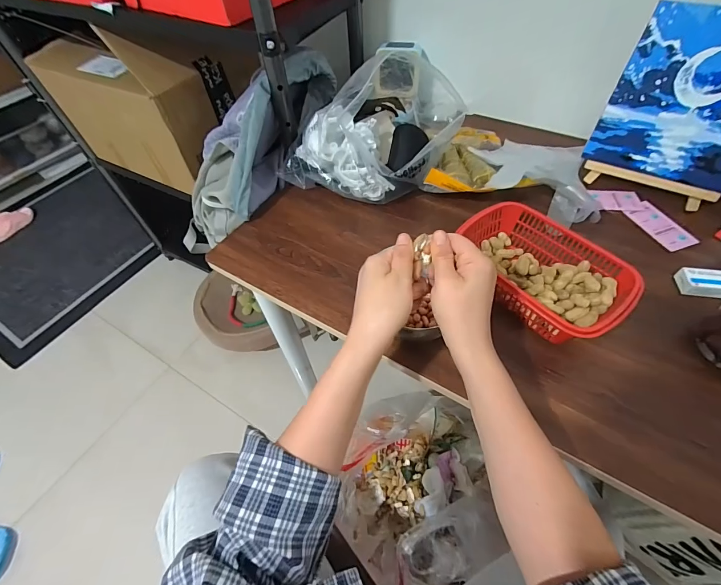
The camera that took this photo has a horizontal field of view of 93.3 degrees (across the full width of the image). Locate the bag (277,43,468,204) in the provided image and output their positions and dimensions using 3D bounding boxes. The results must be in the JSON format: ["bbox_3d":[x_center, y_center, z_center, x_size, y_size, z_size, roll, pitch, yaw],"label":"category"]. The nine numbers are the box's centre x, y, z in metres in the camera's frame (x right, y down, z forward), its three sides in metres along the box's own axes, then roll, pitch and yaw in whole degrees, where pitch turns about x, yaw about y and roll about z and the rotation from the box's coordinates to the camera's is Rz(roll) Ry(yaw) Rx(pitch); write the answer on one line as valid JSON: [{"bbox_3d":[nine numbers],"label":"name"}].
[{"bbox_3d":[0.015,-0.267,0.556,0.237,0.175,0.190,26,59,19],"label":"bag"}]

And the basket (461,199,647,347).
[{"bbox_3d":[0.225,-0.024,0.435,0.130,0.064,0.195,-33,60,-20],"label":"basket"}]

